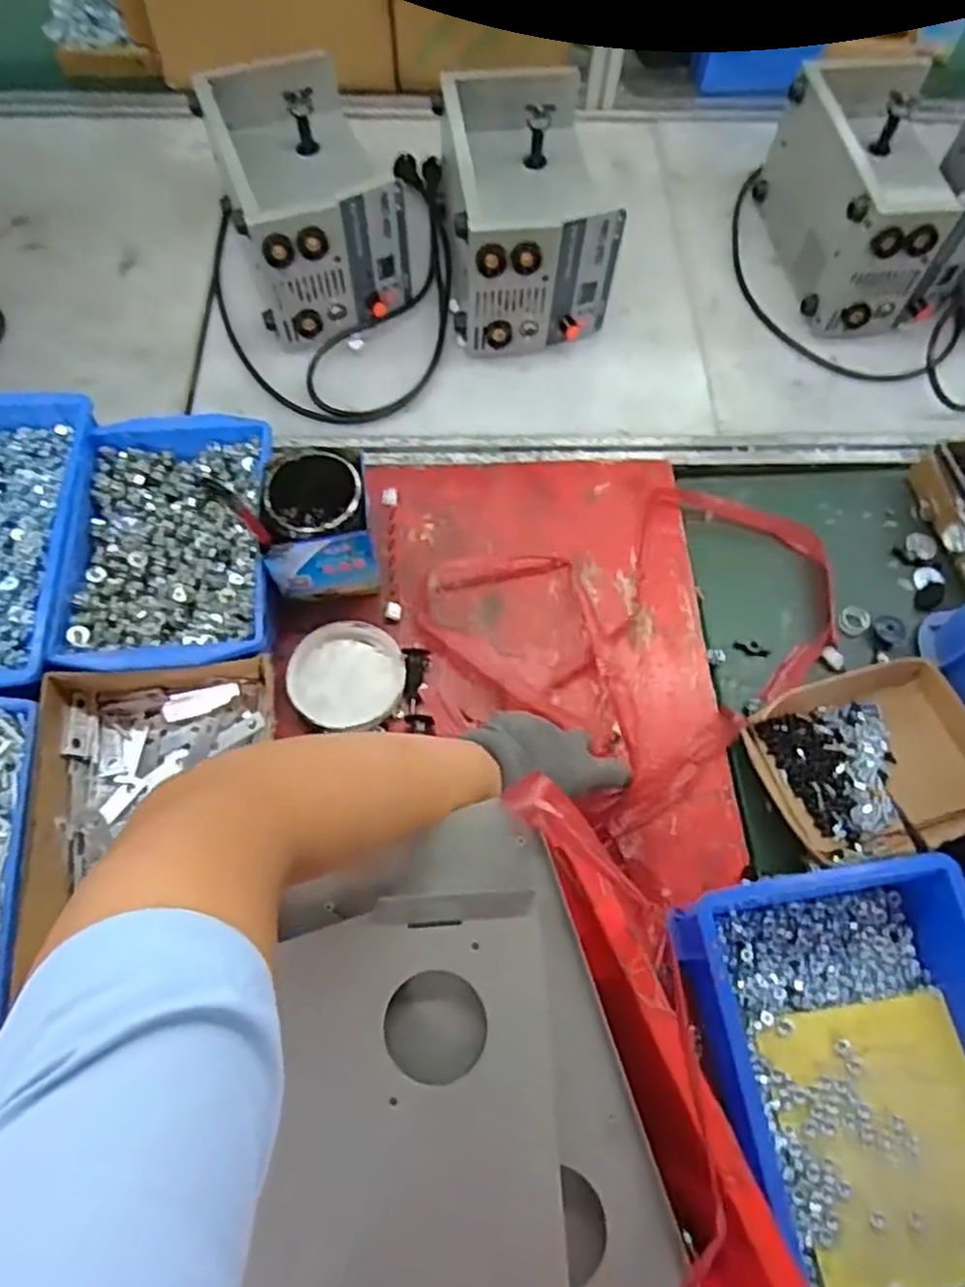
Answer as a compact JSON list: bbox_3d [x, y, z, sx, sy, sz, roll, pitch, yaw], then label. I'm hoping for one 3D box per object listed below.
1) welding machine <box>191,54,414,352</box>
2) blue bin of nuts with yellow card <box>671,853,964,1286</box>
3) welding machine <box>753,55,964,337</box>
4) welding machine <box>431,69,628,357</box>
[{"bbox_3d":[-0.200,-0.511,0.838,0.185,0.157,0.280,-20,68,-10],"label":"welding machine"},{"bbox_3d":[0.267,0.313,0.482,0.193,0.080,0.299,-8,66,-5],"label":"blue bin of nuts with yellow card"},{"bbox_3d":[0.464,-0.513,0.841,0.180,0.146,0.257,-6,66,-4],"label":"welding machine"},{"bbox_3d":[0.049,-0.495,0.830,0.177,0.151,0.288,-2,66,-3],"label":"welding machine"}]

